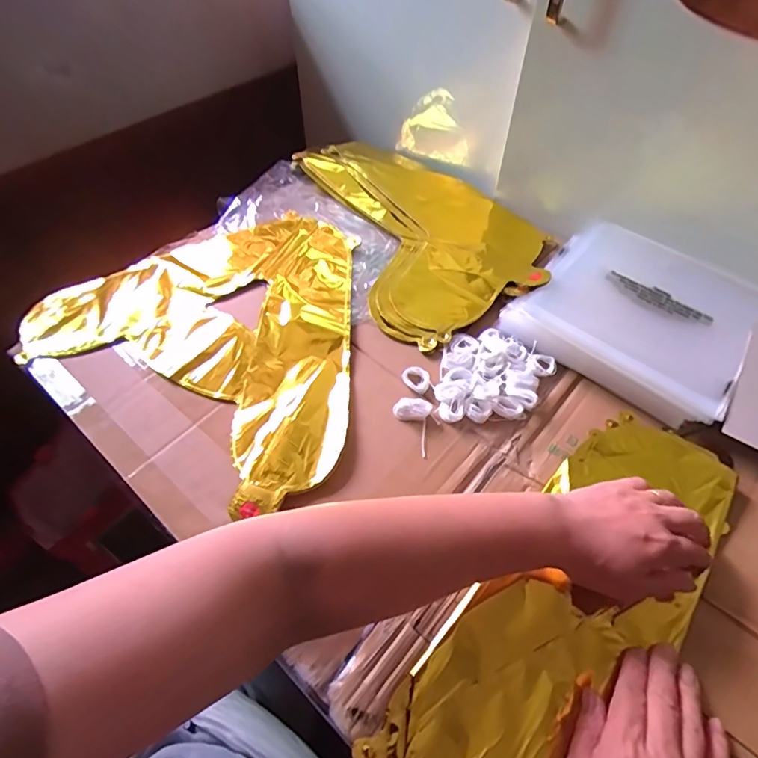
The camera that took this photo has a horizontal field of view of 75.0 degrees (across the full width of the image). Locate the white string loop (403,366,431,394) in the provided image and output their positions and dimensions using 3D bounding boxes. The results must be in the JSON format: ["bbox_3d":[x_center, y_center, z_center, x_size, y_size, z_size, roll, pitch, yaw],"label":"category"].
[{"bbox_3d":[0.039,0.001,0.503,0.029,0.010,0.026,28,59,18],"label":"white string loop"}]

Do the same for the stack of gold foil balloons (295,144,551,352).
[{"bbox_3d":[0.059,-0.221,0.671,0.255,0.046,0.437,-16,50,-14],"label":"stack of gold foil balloons"}]

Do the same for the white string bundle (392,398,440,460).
[{"bbox_3d":[0.041,0.041,0.469,0.034,0.012,0.058,-26,59,-18],"label":"white string bundle"}]

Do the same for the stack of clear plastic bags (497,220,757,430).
[{"bbox_3d":[0.282,-0.075,0.542,0.217,0.029,0.219,33,60,21],"label":"stack of clear plastic bags"}]

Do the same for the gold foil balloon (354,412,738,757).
[{"bbox_3d":[0.142,0.188,0.377,0.133,0.011,0.416,37,63,23],"label":"gold foil balloon"}]

